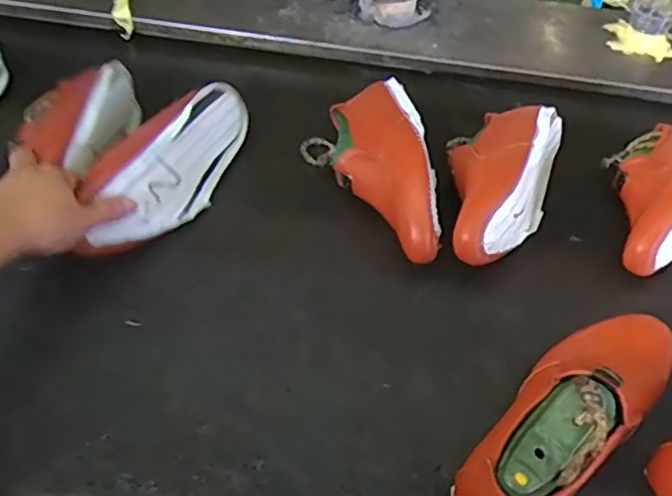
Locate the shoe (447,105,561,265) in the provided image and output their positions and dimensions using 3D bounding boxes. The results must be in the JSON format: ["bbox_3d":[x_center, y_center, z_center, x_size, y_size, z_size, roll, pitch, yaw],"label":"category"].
[{"bbox_3d":[0.181,-0.073,0.684,0.110,0.076,0.233,16,49,8],"label":"shoe"}]

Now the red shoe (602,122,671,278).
[{"bbox_3d":[0.364,-0.066,0.694,0.115,0.077,0.242,22,51,13],"label":"red shoe"}]

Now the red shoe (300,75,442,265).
[{"bbox_3d":[0.033,-0.089,0.684,0.122,0.076,0.244,-1,49,-7],"label":"red shoe"}]

